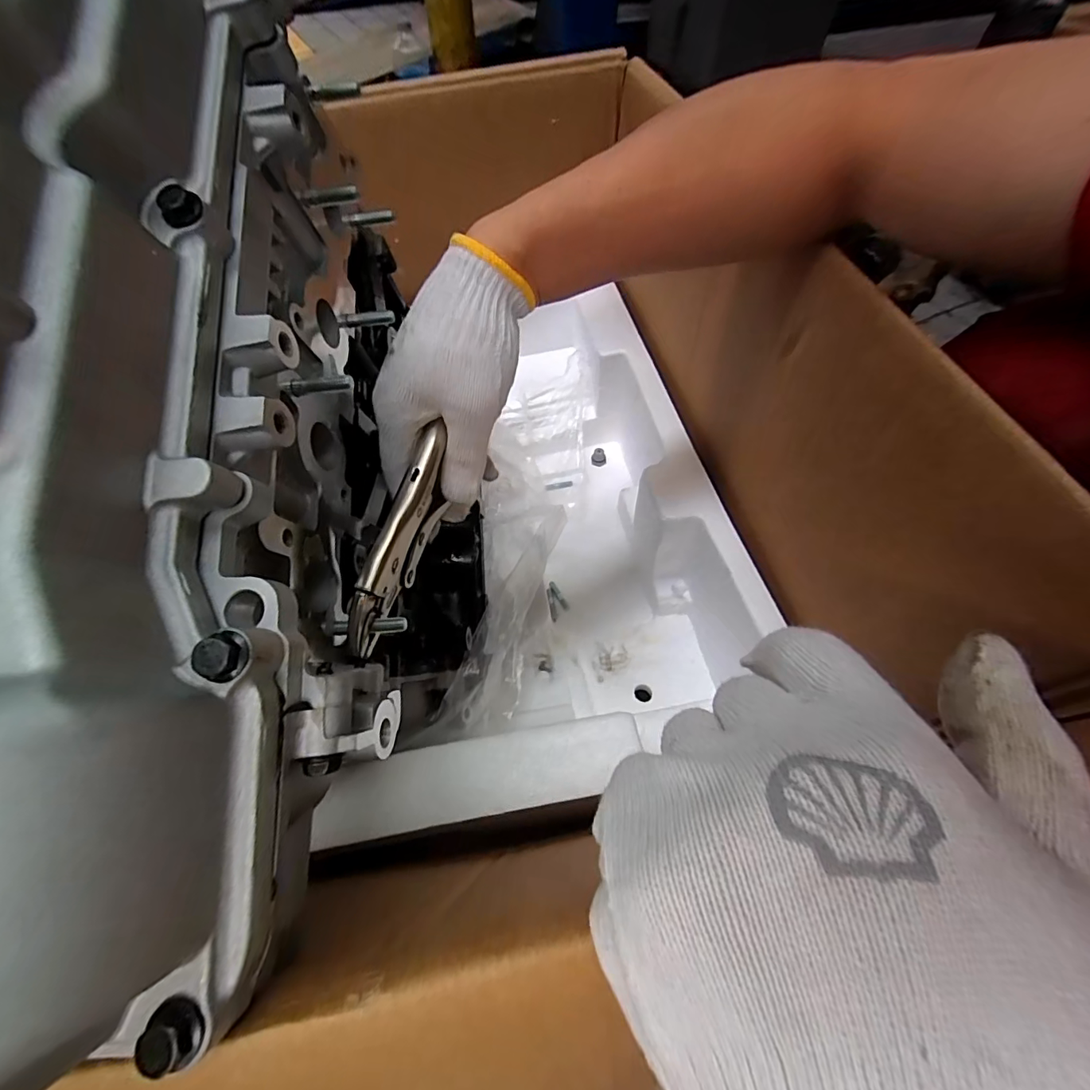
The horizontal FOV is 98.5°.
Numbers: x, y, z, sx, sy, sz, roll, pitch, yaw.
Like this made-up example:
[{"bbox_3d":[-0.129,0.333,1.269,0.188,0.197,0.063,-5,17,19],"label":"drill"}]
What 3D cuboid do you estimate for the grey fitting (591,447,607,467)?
[{"bbox_3d":[0.085,-0.140,0.740,0.024,0.026,0.024,8,58,5],"label":"grey fitting"}]

